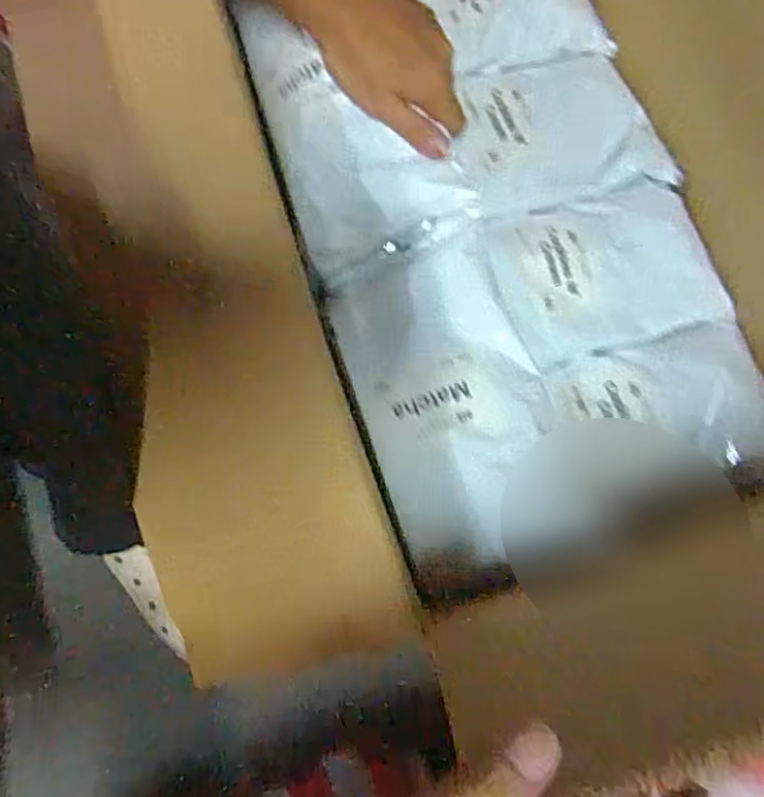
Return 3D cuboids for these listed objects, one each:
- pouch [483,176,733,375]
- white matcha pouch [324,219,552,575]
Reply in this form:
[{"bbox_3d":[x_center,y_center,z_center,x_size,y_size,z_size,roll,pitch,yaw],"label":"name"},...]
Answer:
[{"bbox_3d":[0.189,-0.109,0.502,0.182,0.024,0.135,-17,80,-2],"label":"pouch"},{"bbox_3d":[0.047,-0.001,0.453,0.134,0.048,0.233,-21,80,-3],"label":"white matcha pouch"}]

